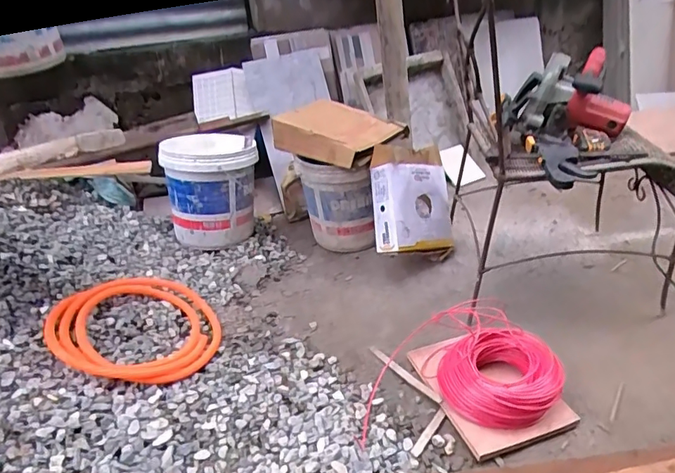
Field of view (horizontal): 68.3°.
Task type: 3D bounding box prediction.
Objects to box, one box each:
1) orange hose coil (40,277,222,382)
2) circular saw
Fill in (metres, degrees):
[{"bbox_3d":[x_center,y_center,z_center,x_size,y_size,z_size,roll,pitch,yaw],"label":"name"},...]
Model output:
[{"bbox_3d":[-0.497,0.232,1.276,0.388,0.037,0.411,35,30,32],"label":"orange hose coil"},{"bbox_3d":[0.508,-0.320,1.117,0.263,0.148,0.118,0,28,15],"label":"circular saw"}]

